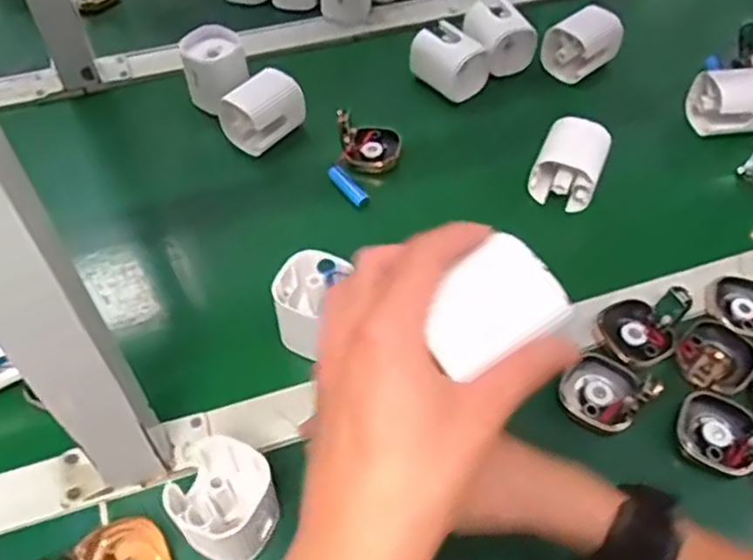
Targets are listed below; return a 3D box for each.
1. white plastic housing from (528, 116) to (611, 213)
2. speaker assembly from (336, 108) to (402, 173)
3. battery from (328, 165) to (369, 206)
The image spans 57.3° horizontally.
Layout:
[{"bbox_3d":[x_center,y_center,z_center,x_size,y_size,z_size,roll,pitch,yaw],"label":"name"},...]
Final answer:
[{"bbox_3d":[0.172,-0.106,0.615,0.061,0.056,0.055,19,51,11],"label":"white plastic housing"},{"bbox_3d":[-0.006,-0.135,0.648,0.058,0.047,0.044,2,50,-2],"label":"speaker assembly"},{"bbox_3d":[-0.026,-0.085,0.627,0.014,0.015,0.049,-26,56,-24],"label":"battery"}]

